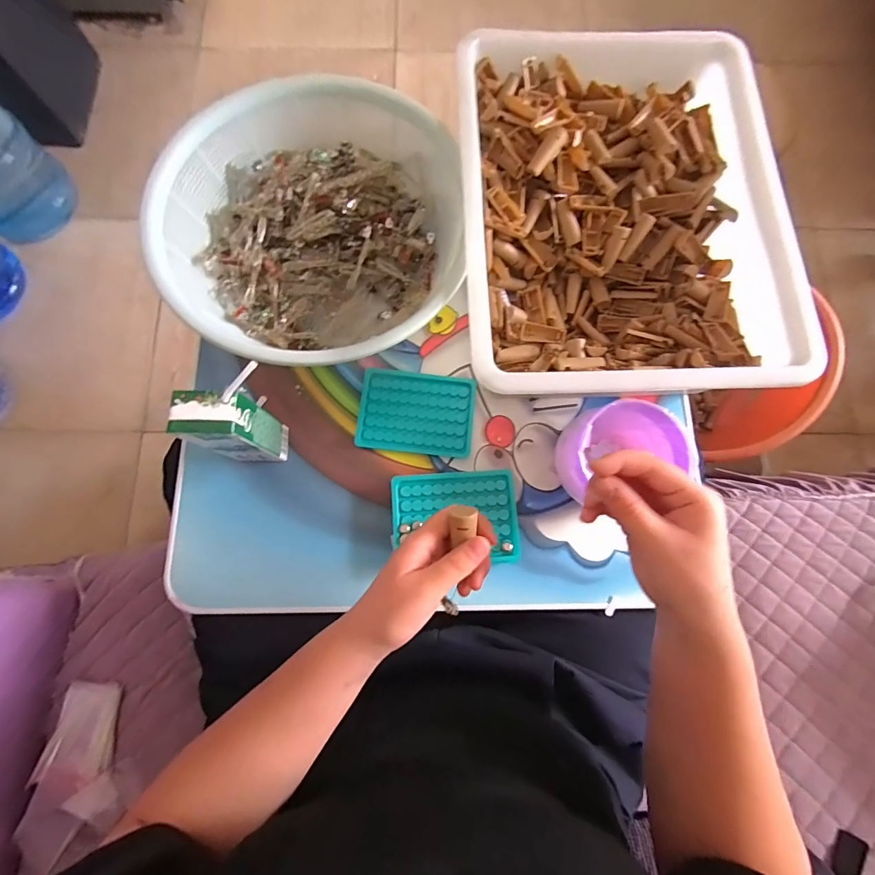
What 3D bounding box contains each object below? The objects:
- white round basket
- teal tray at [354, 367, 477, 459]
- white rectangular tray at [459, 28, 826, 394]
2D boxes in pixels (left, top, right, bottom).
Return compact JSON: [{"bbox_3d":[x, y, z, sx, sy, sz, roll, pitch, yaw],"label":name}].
[{"bbox_3d":[-0.135,-0.239,0.455,0.307,0.114,0.283,0,79,-1],"label":"white round basket"},{"bbox_3d":[-0.024,-0.030,0.466,0.129,0.007,0.096,6,79,0],"label":"teal tray"},{"bbox_3d":[0.184,-0.236,0.448,0.320,0.104,0.408,-3,79,-2],"label":"white rectangular tray"}]

